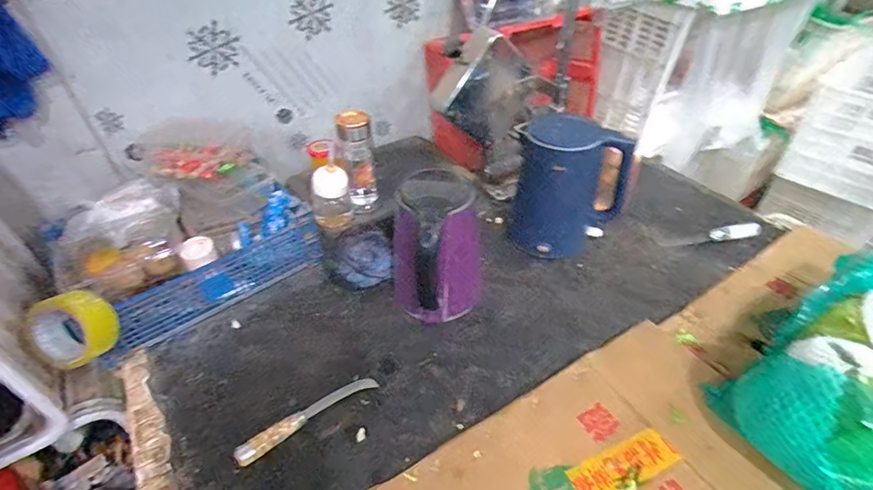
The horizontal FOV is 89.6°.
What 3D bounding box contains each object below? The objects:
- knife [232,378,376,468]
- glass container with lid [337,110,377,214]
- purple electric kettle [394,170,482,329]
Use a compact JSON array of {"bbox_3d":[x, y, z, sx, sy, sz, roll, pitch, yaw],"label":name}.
[{"bbox_3d":[-0.182,0.242,0.628,0.206,0.028,0.027,-28,49,-26],"label":"knife"},{"bbox_3d":[-0.150,-0.154,0.853,0.064,0.199,0.070,-9,43,-8],"label":"glass container with lid"},{"bbox_3d":[-0.002,0.013,0.722,0.129,0.242,0.130,-26,48,-25],"label":"purple electric kettle"}]

